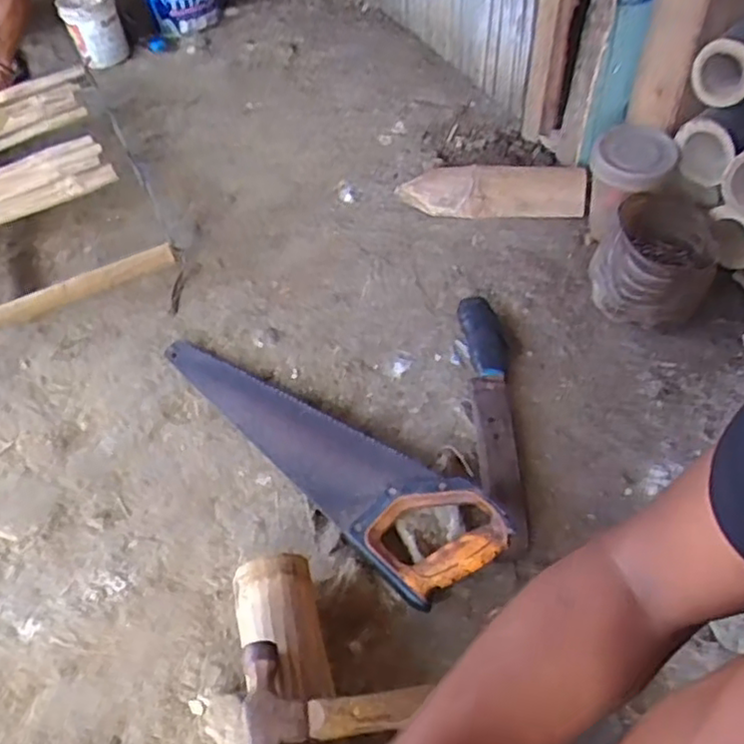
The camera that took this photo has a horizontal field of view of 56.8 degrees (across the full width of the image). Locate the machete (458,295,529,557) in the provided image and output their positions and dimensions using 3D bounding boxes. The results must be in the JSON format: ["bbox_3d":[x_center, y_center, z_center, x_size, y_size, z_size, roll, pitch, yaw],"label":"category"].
[{"bbox_3d":[0.148,0.036,0.840,0.053,0.049,0.322,-3,52,2],"label":"machete"}]

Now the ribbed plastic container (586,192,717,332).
[{"bbox_3d":[0.374,-0.147,0.919,0.146,0.127,0.176,17,56,17],"label":"ribbed plastic container"}]

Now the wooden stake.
[{"bbox_3d":[0.184,-0.274,1.072,0.281,0.063,0.077,0,53,5],"label":"wooden stake"}]

